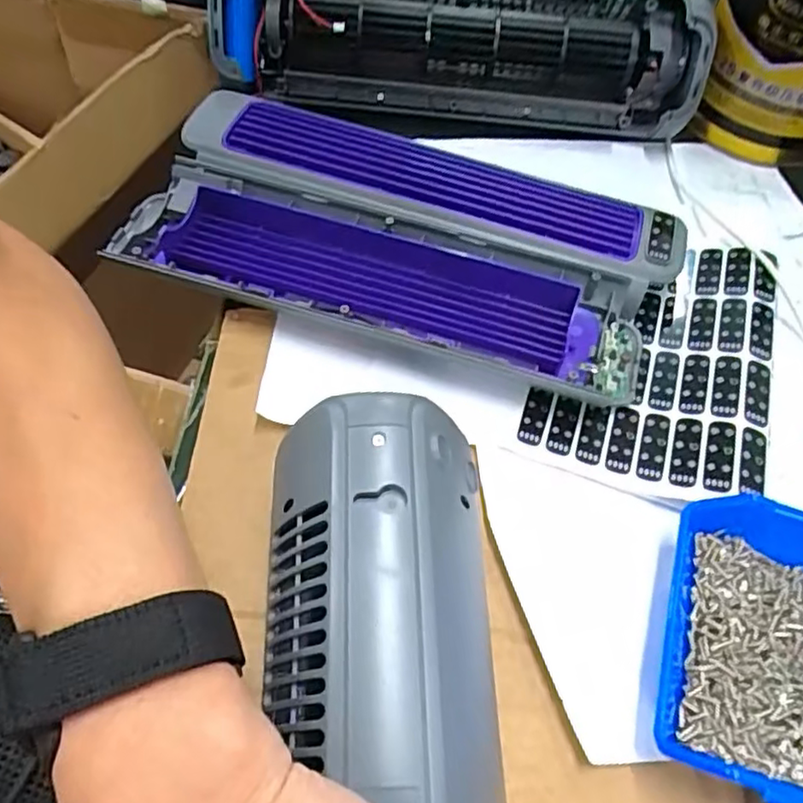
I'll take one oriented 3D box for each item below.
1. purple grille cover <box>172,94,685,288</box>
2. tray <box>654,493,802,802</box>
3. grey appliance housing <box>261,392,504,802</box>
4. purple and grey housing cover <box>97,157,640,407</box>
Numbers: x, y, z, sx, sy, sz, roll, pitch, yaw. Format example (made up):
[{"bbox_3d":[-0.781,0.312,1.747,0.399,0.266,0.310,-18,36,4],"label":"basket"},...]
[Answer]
[{"bbox_3d":[0.018,-0.120,0.373,0.282,0.033,0.062,15,61,4],"label":"purple grille cover"},{"bbox_3d":[0.150,0.100,0.262,0.082,0.040,0.109,19,61,6],"label":"tray"},{"bbox_3d":[-0.004,0.136,0.190,0.079,0.037,0.297,-2,61,-3],"label":"grey appliance housing"},{"bbox_3d":[-0.016,-0.067,0.353,0.289,0.028,0.076,16,61,5],"label":"purple and grey housing cover"}]

